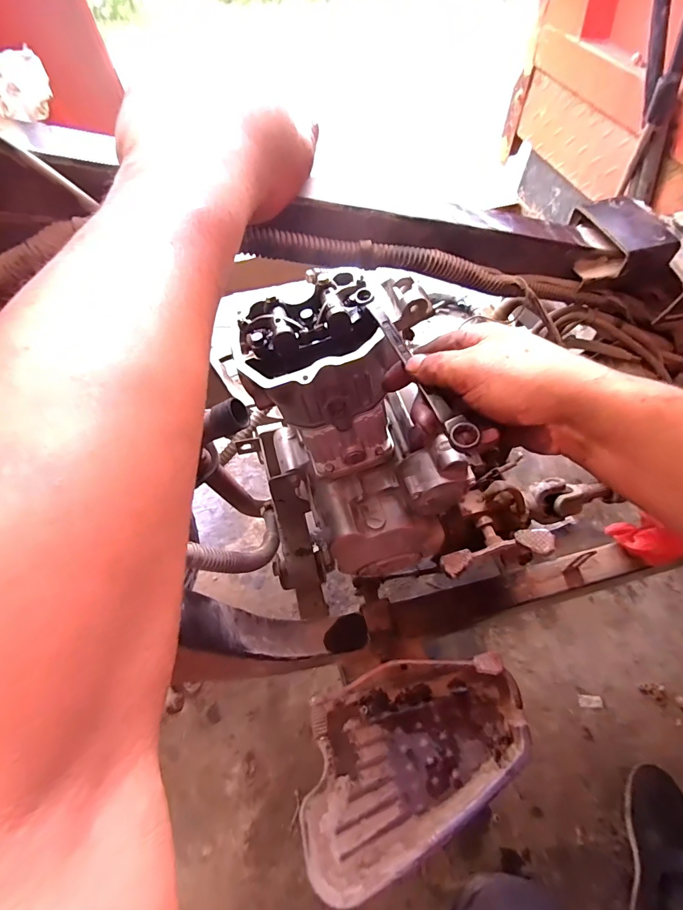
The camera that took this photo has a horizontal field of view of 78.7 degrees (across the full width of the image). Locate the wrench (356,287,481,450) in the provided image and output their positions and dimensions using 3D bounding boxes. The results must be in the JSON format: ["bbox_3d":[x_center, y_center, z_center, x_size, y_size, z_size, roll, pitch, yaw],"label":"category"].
[{"bbox_3d":[0.052,-0.080,0.334,0.016,0.015,0.196,-17,57,-11],"label":"wrench"}]

